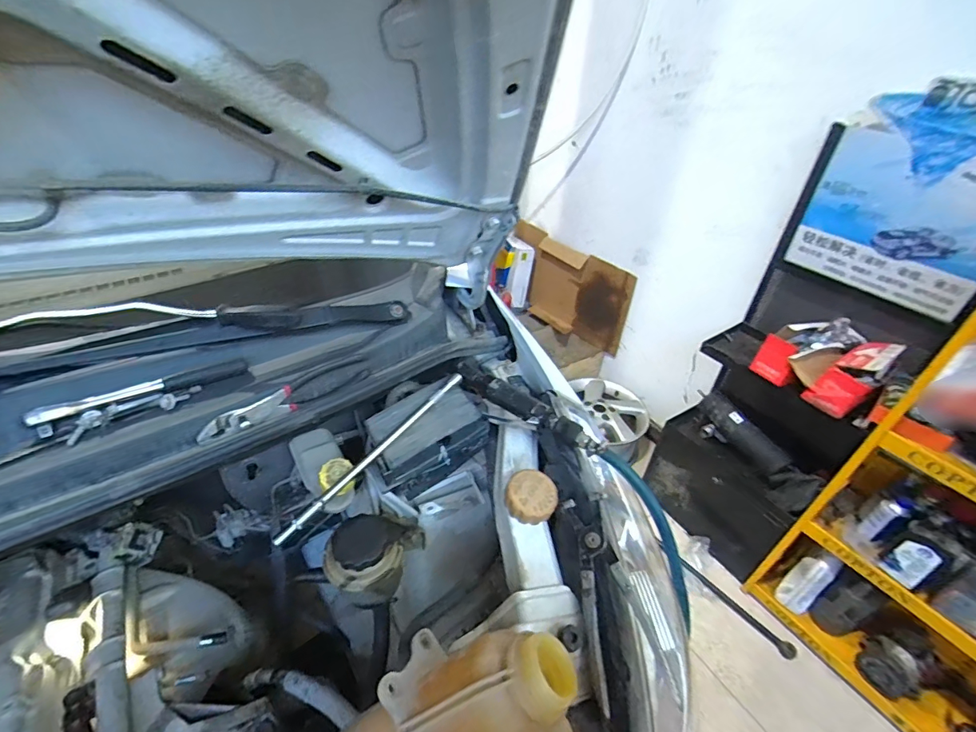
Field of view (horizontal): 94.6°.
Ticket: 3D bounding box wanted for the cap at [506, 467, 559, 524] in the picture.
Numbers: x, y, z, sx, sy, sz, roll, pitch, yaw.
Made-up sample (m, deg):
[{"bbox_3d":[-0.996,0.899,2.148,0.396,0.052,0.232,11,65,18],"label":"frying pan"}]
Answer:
[{"bbox_3d":[0.053,0.158,0.548,0.060,0.035,0.062,2,38,-2],"label":"cap"}]

